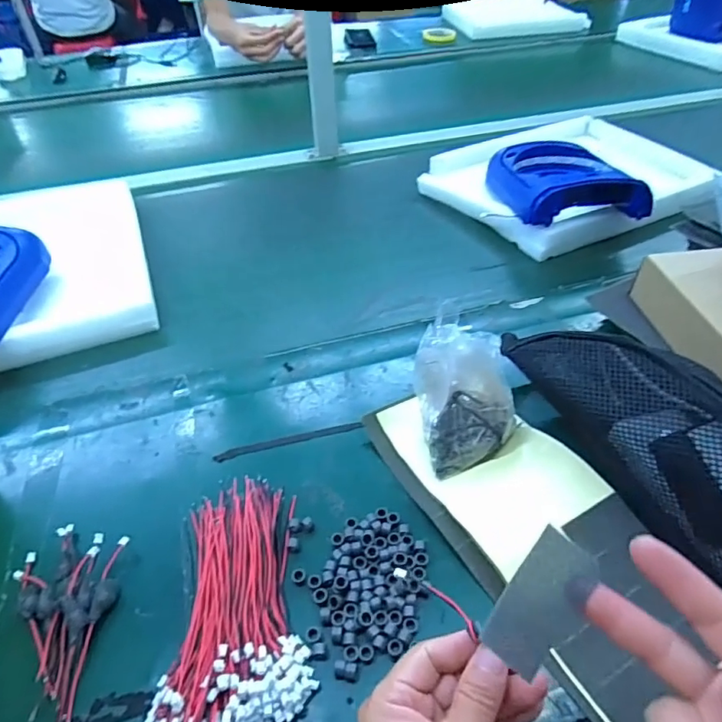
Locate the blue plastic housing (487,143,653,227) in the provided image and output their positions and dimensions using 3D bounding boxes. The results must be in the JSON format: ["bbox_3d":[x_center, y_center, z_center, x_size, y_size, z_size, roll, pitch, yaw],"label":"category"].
[{"bbox_3d":[0.290,-0.267,0.734,0.161,0.073,0.207,-7,45,-4],"label":"blue plastic housing"}]

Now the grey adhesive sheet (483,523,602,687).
[{"bbox_3d":[0.081,0.107,0.224,0.031,0.004,0.057,36,76,17],"label":"grey adhesive sheet"}]

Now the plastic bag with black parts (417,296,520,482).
[{"bbox_3d":[0.089,0.030,0.451,0.078,0.107,0.090,-13,44,-12],"label":"plastic bag with black parts"}]

